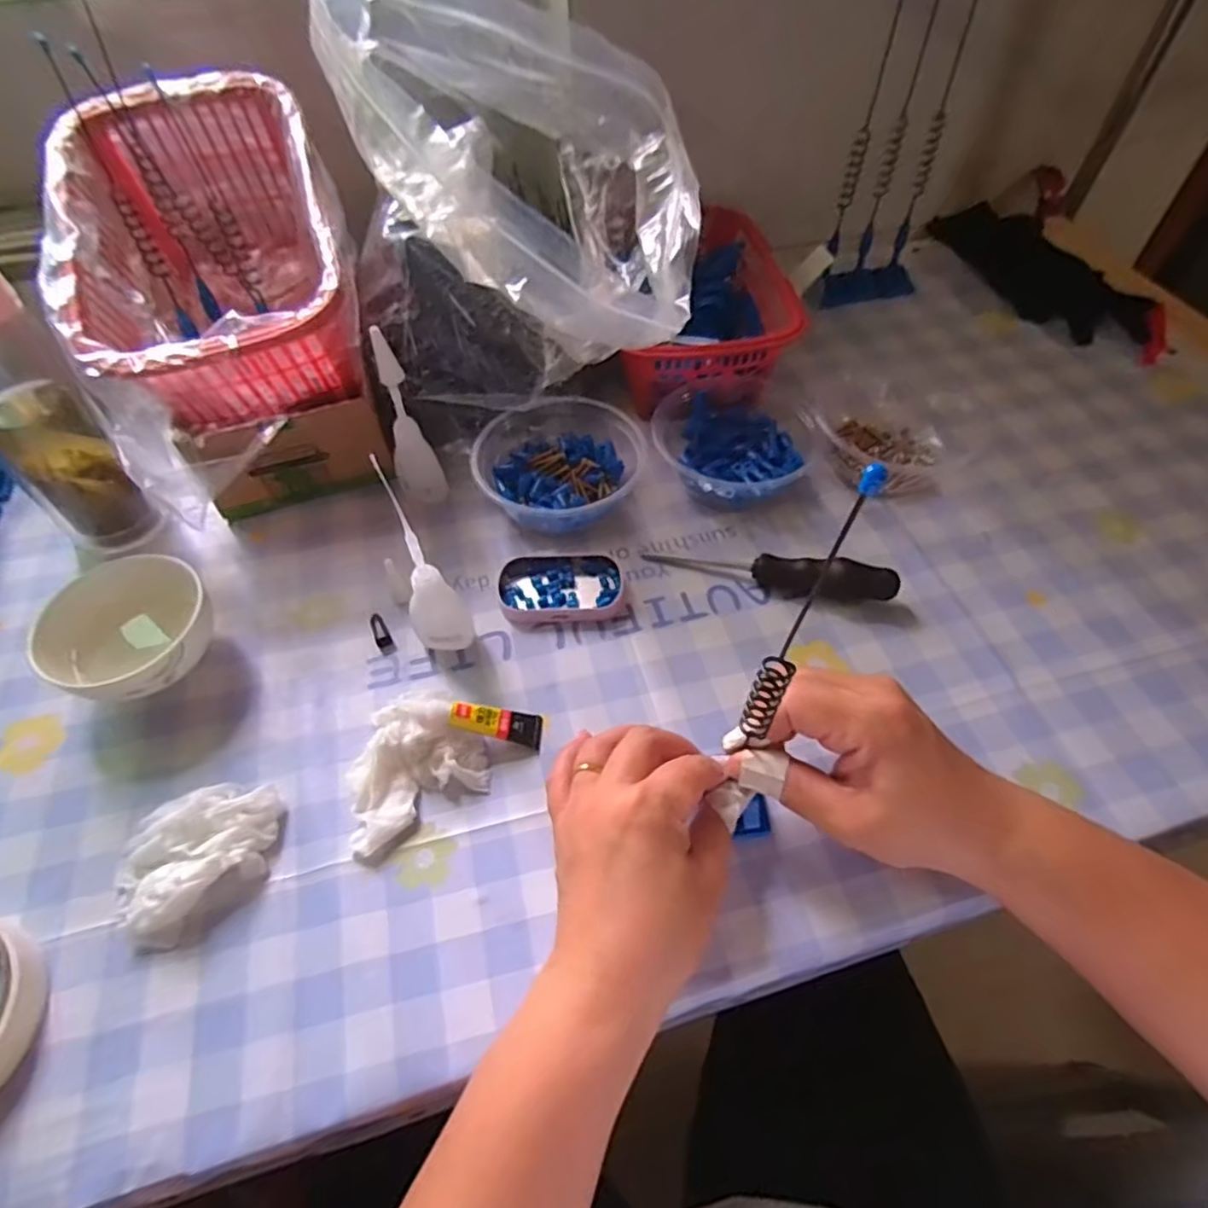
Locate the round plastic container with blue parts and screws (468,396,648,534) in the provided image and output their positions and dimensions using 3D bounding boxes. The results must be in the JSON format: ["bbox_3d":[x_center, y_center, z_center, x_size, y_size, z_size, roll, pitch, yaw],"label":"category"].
[{"bbox_3d":[-0.030,-0.100,0.470,0.118,0.044,0.113,-3,54,-1],"label":"round plastic container with blue parts and screws"}]

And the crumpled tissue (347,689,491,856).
[{"bbox_3d":[-0.102,0.084,0.352,0.074,0.029,0.059,-26,58,-17],"label":"crumpled tissue"}]

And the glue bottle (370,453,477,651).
[{"bbox_3d":[-0.096,-0.016,0.356,0.030,0.138,0.024,-24,57,-16],"label":"glue bottle"}]

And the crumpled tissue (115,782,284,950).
[{"bbox_3d":[-0.200,0.120,0.331,0.077,0.020,0.059,-36,61,-23],"label":"crumpled tissue"}]

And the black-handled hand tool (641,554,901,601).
[{"bbox_3d":[0.106,-0.022,0.428,0.153,0.025,0.021,13,55,10],"label":"black-handled hand tool"}]

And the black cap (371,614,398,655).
[{"bbox_3d":[-0.137,0.019,0.412,0.010,0.007,0.028,-24,73,-14],"label":"black cap"}]

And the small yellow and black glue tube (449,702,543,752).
[{"bbox_3d":[-0.058,0.065,0.365,0.052,0.005,0.019,18,53,-22],"label":"small yellow and black glue tube"}]

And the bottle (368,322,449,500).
[{"bbox_3d":[-0.128,-0.113,0.437,0.030,0.119,0.030,22,57,16],"label":"bottle"}]

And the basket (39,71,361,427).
[{"bbox_3d":[-0.250,-0.218,0.431,0.154,0.119,0.221,-16,55,-11],"label":"basket"}]

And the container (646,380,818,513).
[{"bbox_3d":[0.094,-0.116,0.484,0.114,0.037,0.112,-8,54,-5],"label":"container"}]

